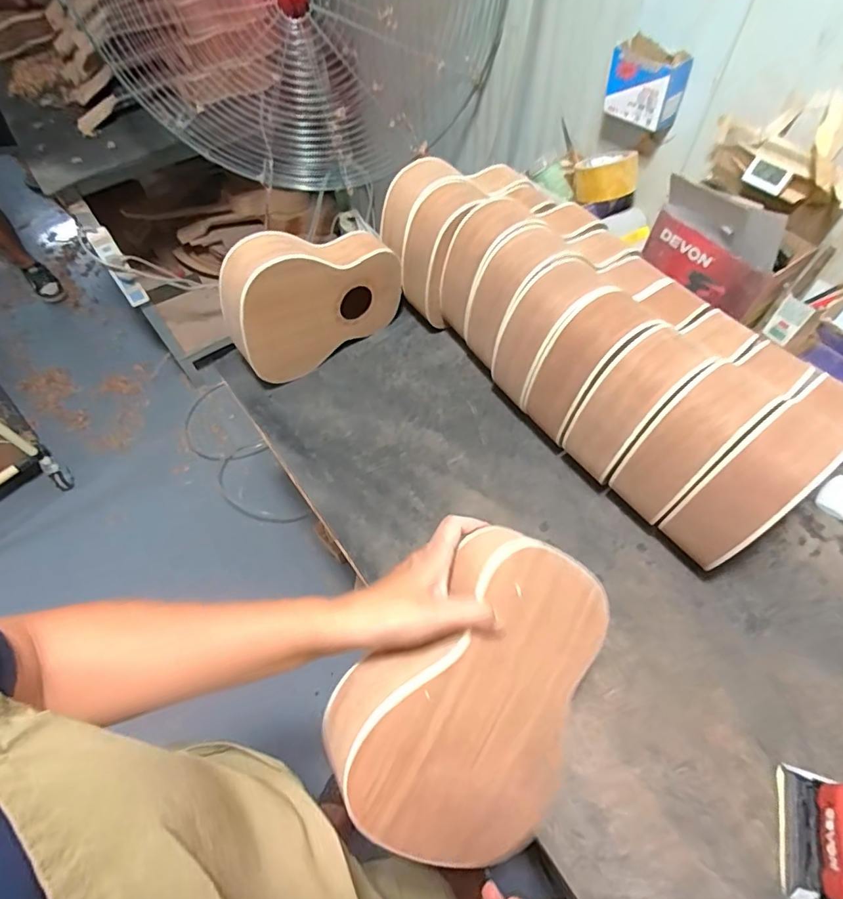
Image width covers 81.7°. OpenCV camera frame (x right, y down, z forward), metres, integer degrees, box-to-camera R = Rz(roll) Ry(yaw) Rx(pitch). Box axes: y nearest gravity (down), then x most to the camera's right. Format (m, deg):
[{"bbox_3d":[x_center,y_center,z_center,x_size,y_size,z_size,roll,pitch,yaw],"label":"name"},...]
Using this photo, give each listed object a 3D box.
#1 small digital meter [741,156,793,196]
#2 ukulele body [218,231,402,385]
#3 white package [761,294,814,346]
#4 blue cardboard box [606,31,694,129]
[{"bbox_3d":[0.492,-0.389,0.695,0.057,0.034,0.011,34,67,20],"label":"small digital meter"},{"bbox_3d":[-0.159,-0.230,0.732,0.266,0.205,0.070,-33,63,-16],"label":"ukulele body"},{"bbox_3d":[0.558,-0.194,0.742,0.008,0.064,0.045,-7,49,-24],"label":"white package"},{"bbox_3d":[0.351,-0.573,0.770,0.053,0.088,0.114,-35,64,-17],"label":"blue cardboard box"}]

